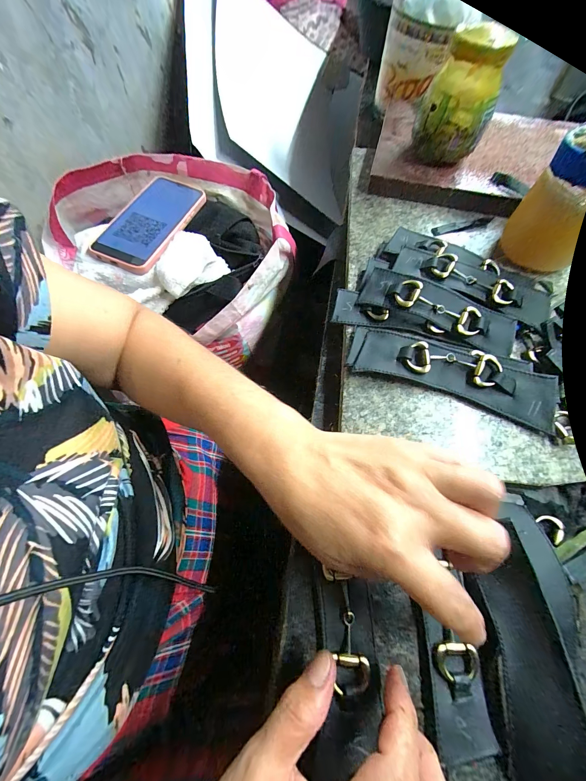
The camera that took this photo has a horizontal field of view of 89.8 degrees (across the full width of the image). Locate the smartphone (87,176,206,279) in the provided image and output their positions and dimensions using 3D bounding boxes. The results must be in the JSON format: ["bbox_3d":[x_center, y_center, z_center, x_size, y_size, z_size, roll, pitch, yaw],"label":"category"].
[{"bbox_3d":[-0.188,-0.229,0.386,0.084,0.015,0.169,18,67,8],"label":"smartphone"}]

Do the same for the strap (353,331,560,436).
[{"bbox_3d":[0.128,-0.012,0.234,0.149,0.017,0.042,19,68,7],"label":"strap"}]

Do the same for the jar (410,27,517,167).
[{"bbox_3d":[0.165,-0.286,0.297,0.066,0.099,0.061,0,67,0],"label":"jar"}]

